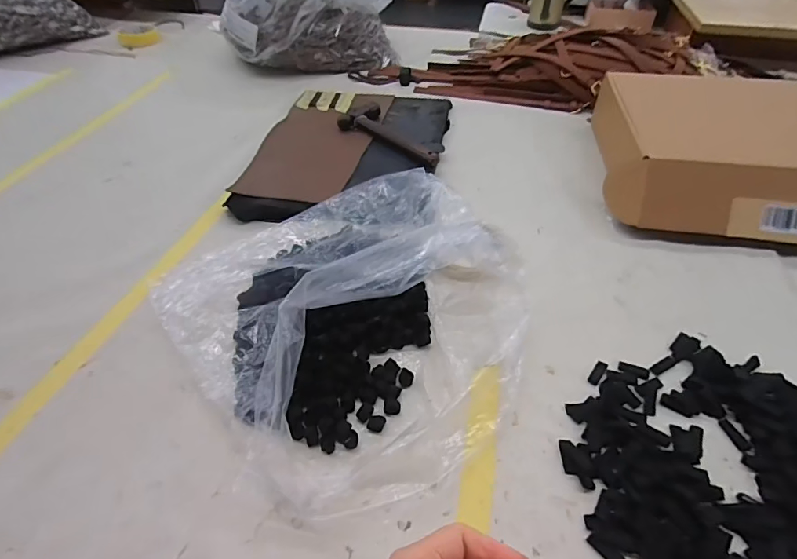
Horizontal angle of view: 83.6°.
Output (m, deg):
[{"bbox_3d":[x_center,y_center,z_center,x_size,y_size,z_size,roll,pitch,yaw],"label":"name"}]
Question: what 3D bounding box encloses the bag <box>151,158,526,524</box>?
[{"bbox_3d":[-0.048,0.003,0.425,0.313,0.100,0.345,-31,53,-26],"label":"bag"}]

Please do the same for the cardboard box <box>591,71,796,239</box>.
[{"bbox_3d":[0.476,-0.173,0.606,0.377,0.092,0.295,8,47,8],"label":"cardboard box"}]

